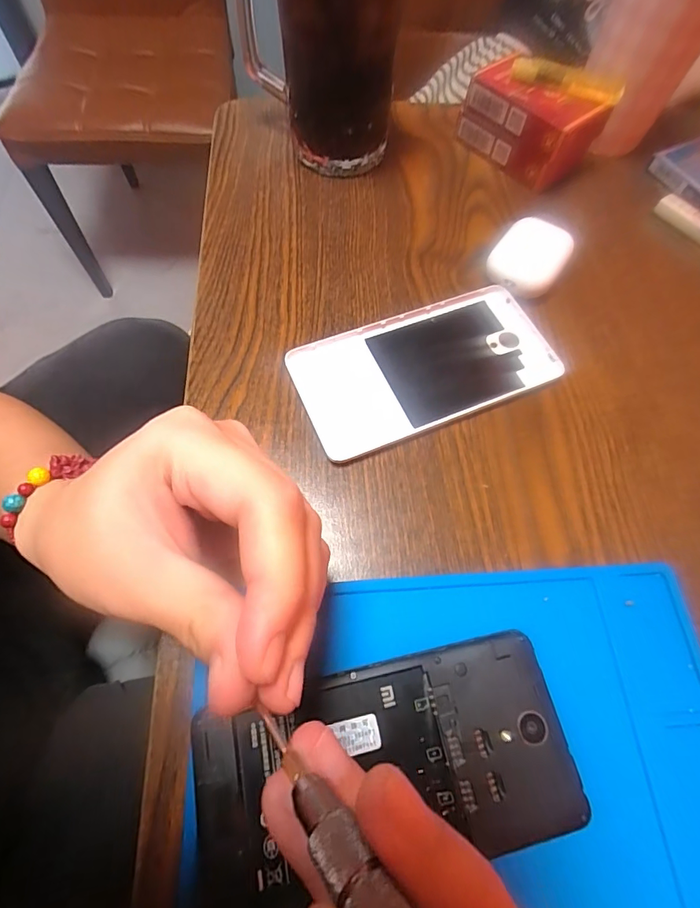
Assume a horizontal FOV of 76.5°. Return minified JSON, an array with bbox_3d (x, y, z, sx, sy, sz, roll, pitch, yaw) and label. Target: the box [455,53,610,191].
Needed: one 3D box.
[{"bbox_3d":[0.135,-0.249,0.331,0.057,0.051,0.091,-38,73,-17],"label":"box"}]

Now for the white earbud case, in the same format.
[{"bbox_3d":[0.119,-0.130,0.296,0.045,0.018,0.059,29,68,10],"label":"white earbud case"}]

